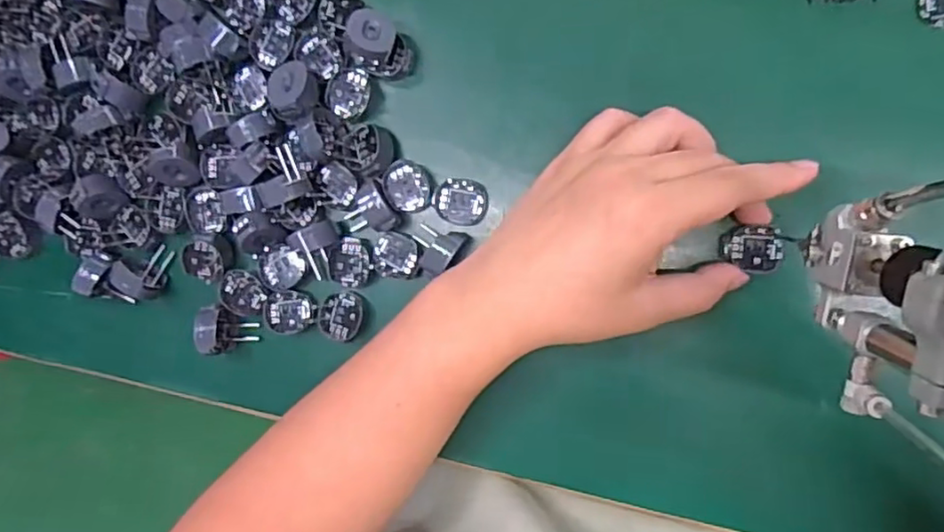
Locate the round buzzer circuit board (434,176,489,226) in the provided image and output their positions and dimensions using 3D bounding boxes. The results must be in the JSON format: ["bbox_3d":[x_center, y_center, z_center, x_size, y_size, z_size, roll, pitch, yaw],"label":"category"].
[{"bbox_3d":[-0.006,-0.036,0.349,0.028,0.010,0.026,3,94,7],"label":"round buzzer circuit board"}]

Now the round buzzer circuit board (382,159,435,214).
[{"bbox_3d":[-0.035,-0.044,0.351,0.027,0.010,0.029,0,94,7],"label":"round buzzer circuit board"}]

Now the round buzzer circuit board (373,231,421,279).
[{"bbox_3d":[-0.042,-0.006,0.354,0.027,0.007,0.025,0,94,7],"label":"round buzzer circuit board"}]

